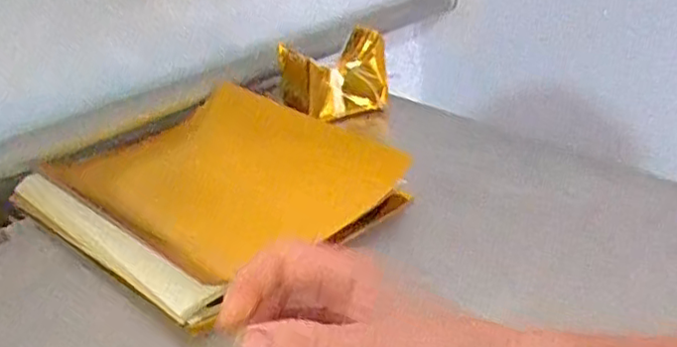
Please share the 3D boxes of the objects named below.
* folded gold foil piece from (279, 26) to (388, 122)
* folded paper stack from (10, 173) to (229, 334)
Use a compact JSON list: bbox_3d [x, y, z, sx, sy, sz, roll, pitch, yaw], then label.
[{"bbox_3d":[-0.006,-0.101,0.684,0.104,0.068,0.081,-6,30,-4],"label":"folded gold foil piece"},{"bbox_3d":[-0.164,0.050,0.475,0.224,0.037,0.010,23,13,33],"label":"folded paper stack"}]

